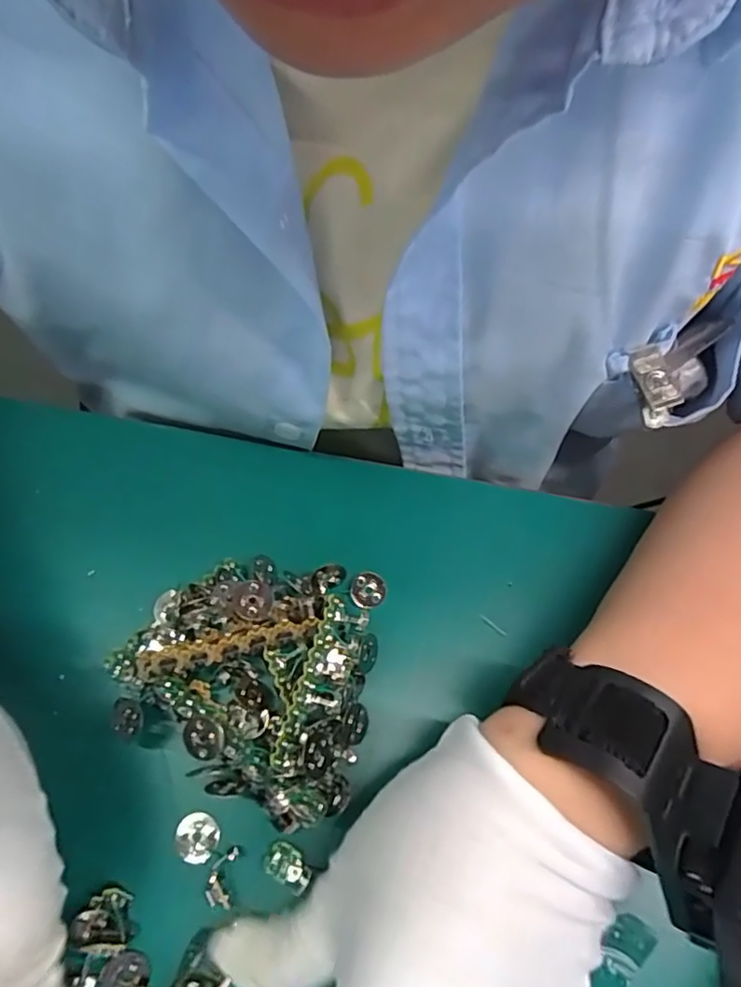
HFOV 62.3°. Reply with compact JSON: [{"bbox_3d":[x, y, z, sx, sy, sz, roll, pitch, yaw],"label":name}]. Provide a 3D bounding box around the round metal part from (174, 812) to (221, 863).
[{"bbox_3d":[-0.063,0.125,0.222,0.016,0.004,0.016,0,66,0],"label":"round metal part"}]

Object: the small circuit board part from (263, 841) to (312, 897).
[{"bbox_3d":[-0.029,0.132,0.217,0.017,0.005,0.012,32,70,13],"label":"small circuit board part"}]

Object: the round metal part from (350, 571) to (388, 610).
[{"bbox_3d":[-0.001,0.041,0.261,0.014,0.004,0.015,0,66,0],"label":"round metal part"}]

